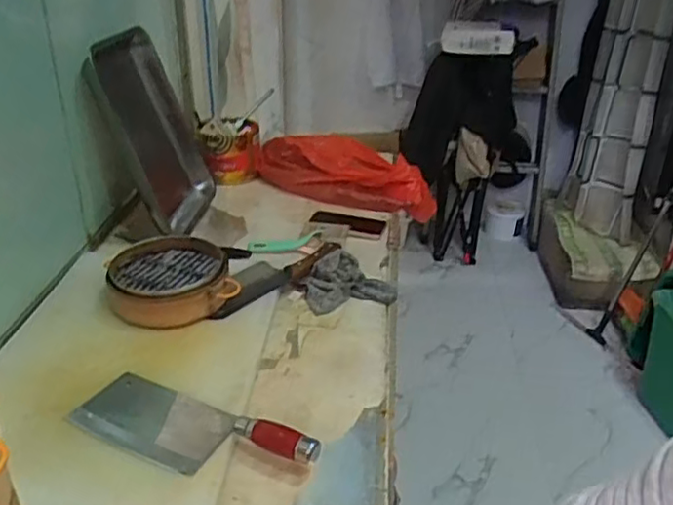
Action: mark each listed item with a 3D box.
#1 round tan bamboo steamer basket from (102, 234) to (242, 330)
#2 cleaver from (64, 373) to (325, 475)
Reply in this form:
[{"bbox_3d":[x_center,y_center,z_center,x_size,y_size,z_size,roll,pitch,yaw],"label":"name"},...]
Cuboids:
[{"bbox_3d":[-0.244,0.045,0.972,0.176,0.058,0.173,-8,30,-17],"label":"round tan bamboo steamer basket"},{"bbox_3d":[-0.164,0.207,0.741,0.277,0.035,0.104,14,31,22],"label":"cleaver"}]

